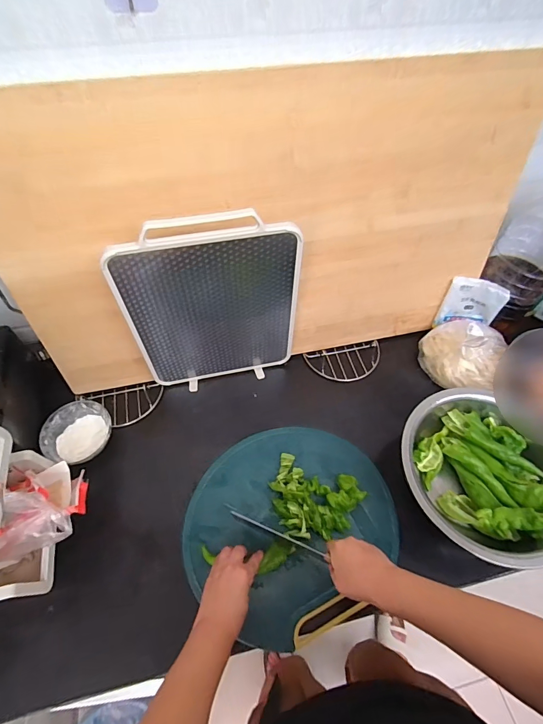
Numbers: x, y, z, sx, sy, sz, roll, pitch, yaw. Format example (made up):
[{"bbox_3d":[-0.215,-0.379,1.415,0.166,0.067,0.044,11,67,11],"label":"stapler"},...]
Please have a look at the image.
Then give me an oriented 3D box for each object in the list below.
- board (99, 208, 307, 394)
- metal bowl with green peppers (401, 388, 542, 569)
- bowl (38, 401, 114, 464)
[{"bbox_3d":[-0.094,-0.082,0.643,0.282,0.383,0.019,-11,59,-8],"label":"board"},{"bbox_3d":[0.359,0.193,0.645,0.279,0.116,0.272,-8,61,-9],"label":"metal bowl with green peppers"},{"bbox_3d":[-0.359,0.137,0.693,0.113,0.057,0.115,2,60,-3],"label":"bowl"}]

